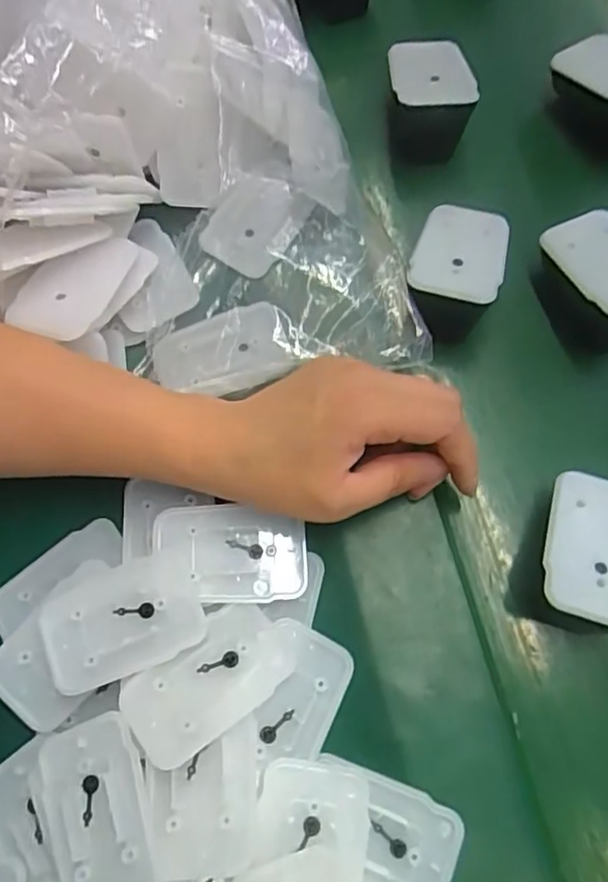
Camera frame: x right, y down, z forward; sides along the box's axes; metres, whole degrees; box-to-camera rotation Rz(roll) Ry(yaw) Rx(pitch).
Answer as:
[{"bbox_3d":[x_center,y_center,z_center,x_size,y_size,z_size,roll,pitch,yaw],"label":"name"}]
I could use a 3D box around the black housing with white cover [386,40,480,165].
[{"bbox_3d":[0.072,-0.203,0.373,0.050,0.045,0.063,0,72,2],"label":"black housing with white cover"}]

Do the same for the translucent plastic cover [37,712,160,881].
[{"bbox_3d":[-0.082,0.148,0.249,0.040,0.004,0.070,-21,67,0],"label":"translucent plastic cover"}]

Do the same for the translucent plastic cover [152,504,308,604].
[{"bbox_3d":[-0.033,0.051,0.290,0.068,0.004,0.044,0,73,-8],"label":"translucent plastic cover"}]

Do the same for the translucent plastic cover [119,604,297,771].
[{"bbox_3d":[-0.039,0.101,0.267,0.069,0.006,0.042,-32,61,-18],"label":"translucent plastic cover"}]

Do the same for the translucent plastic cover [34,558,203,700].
[{"bbox_3d":[-0.079,0.079,0.278,0.069,0.005,0.045,-19,73,-6],"label":"translucent plastic cover"}]

